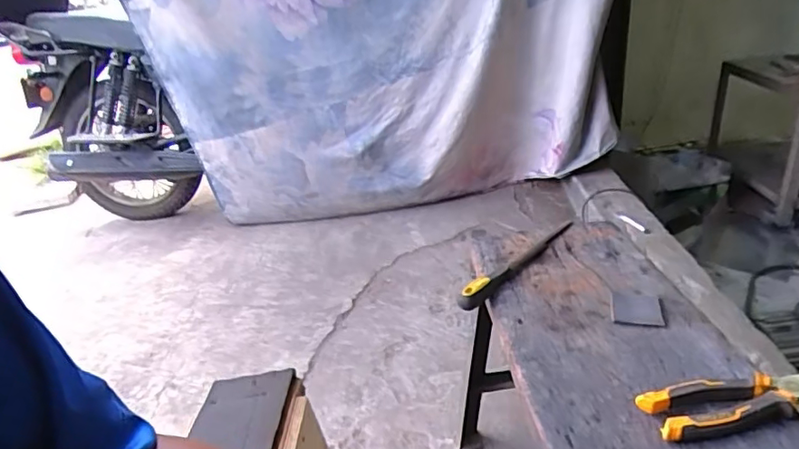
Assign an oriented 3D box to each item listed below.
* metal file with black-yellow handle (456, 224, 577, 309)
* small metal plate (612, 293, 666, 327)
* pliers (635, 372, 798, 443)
[{"bbox_3d":[0.186,0.050,0.828,0.019,0.029,0.293,19,36,41],"label":"metal file with black-yellow handle"},{"bbox_3d":[0.305,0.108,0.697,0.057,0.009,0.072,3,28,18],"label":"small metal plate"},{"bbox_3d":[0.336,0.171,0.532,0.187,0.024,0.052,-9,27,-5],"label":"pliers"}]

